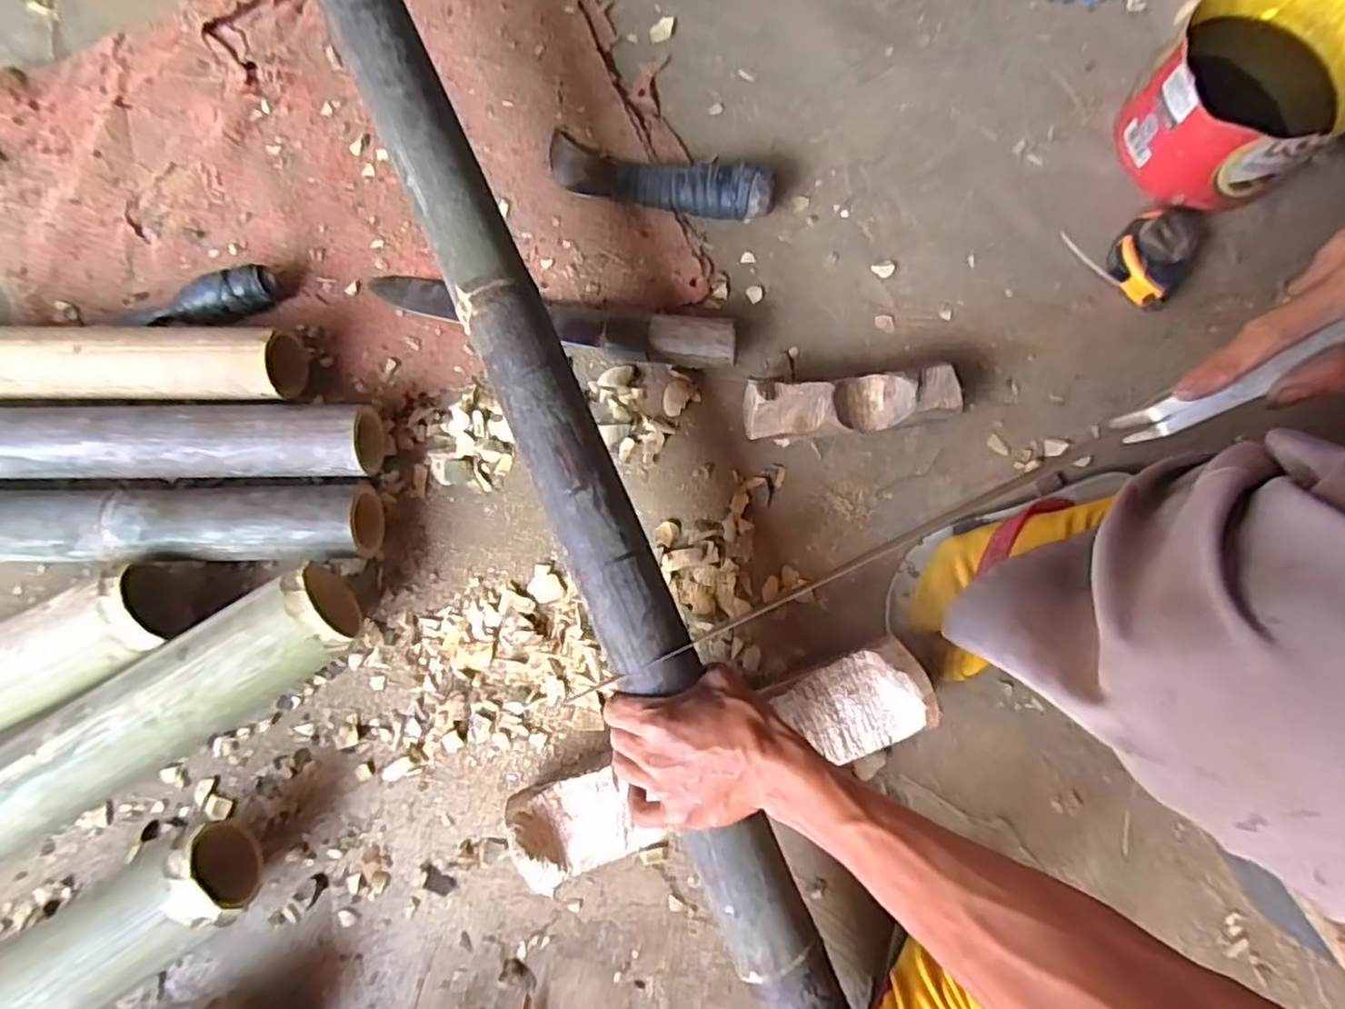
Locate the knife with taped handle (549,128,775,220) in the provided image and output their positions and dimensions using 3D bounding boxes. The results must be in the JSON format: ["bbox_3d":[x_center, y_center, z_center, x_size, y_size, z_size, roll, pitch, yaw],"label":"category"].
[{"bbox_3d":[-0.015,-0.287,0.606,0.205,0.038,0.050,18,80,4],"label":"knife with taped handle"}]

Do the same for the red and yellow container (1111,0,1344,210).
[{"bbox_3d":[0.455,-0.327,0.559,0.146,0.113,0.136,0,80,1],"label":"red and yellow container"}]

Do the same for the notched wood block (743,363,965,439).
[{"bbox_3d":[0.141,-0.080,0.558,0.166,0.046,0.051,-3,80,0],"label":"notched wood block"}]

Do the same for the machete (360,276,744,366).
[{"bbox_3d":[-0.104,-0.159,0.581,0.315,0.039,0.051,9,80,3],"label":"machete"}]

